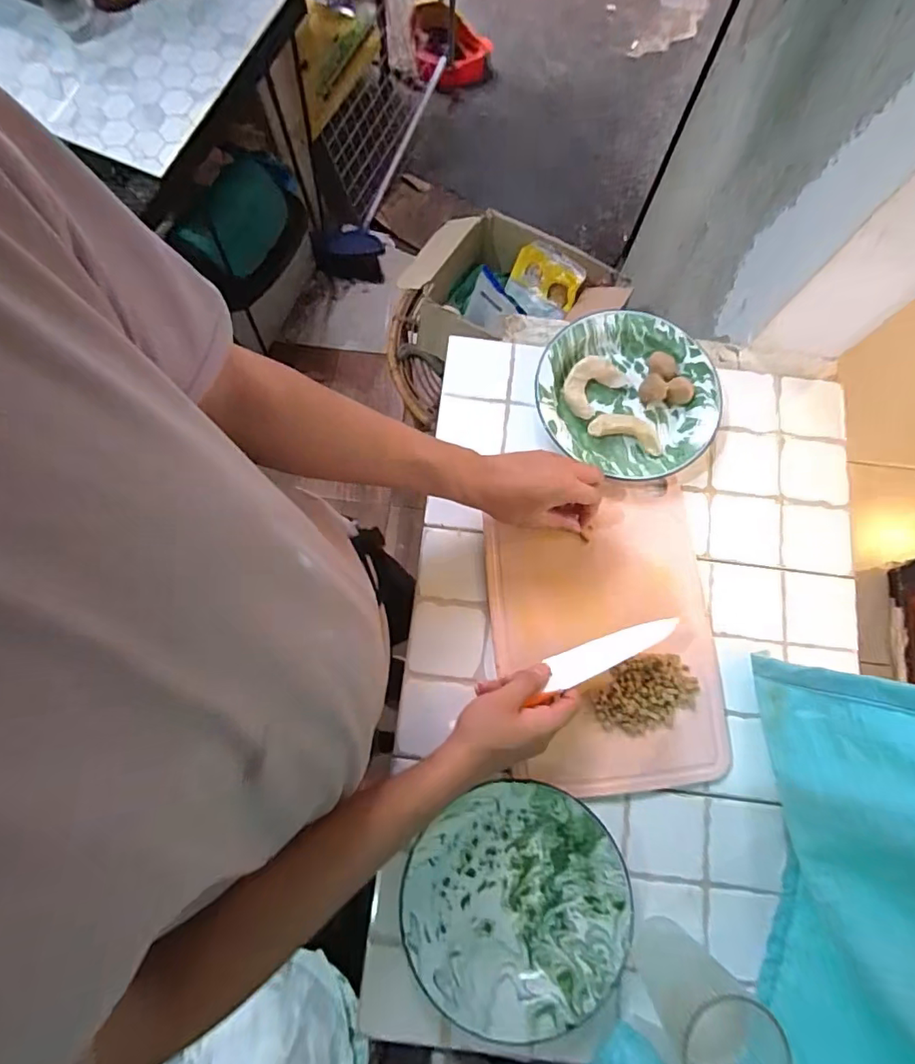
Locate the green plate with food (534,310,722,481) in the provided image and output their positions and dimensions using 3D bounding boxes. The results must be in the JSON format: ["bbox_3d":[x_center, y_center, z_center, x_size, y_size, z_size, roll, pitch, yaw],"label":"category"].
[{"bbox_3d":[0.206,-0.166,0.626,0.205,0.031,0.208,0,77,0],"label":"green plate with food"}]

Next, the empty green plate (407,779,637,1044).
[{"bbox_3d":[0.058,0.356,0.504,0.209,0.034,0.205,0,77,0],"label":"empty green plate"}]

